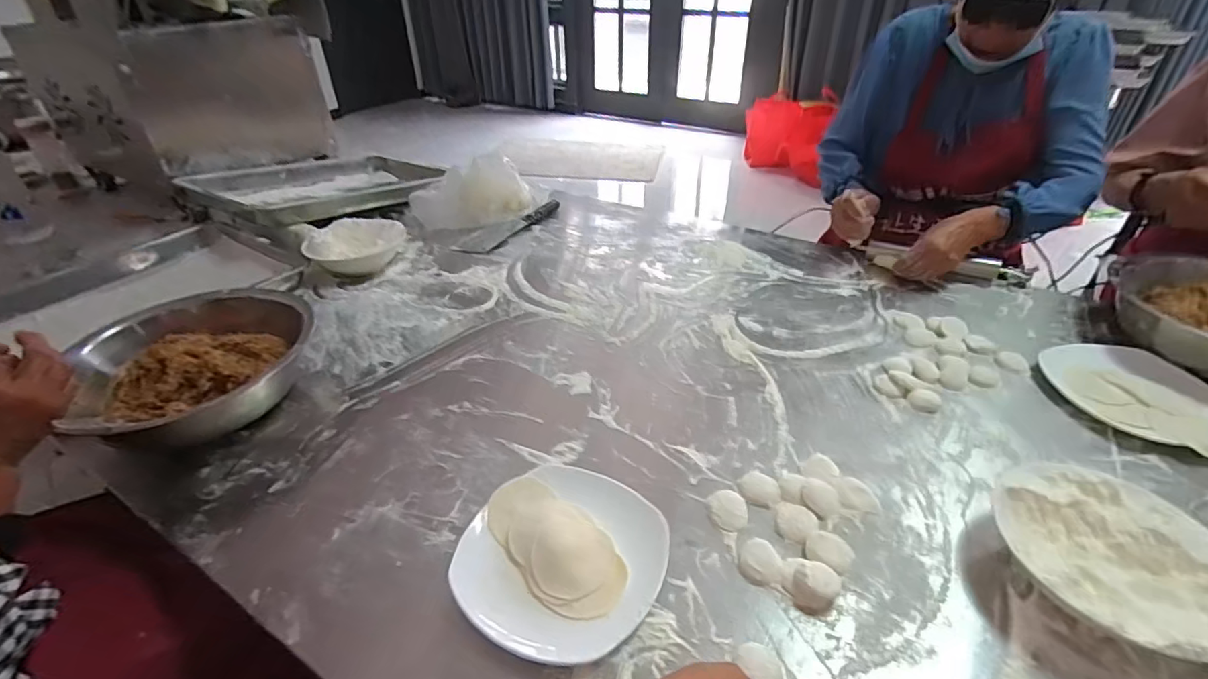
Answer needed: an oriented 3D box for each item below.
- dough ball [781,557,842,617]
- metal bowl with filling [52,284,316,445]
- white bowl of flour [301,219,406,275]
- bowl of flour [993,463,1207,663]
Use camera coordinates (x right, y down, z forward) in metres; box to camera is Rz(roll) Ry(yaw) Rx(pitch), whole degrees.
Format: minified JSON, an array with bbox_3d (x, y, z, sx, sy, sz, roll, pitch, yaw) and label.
[{"bbox_3d":[0.177,0.209,0.461,0.044,0.026,0.038,13,40,19],"label":"dough ball"},{"bbox_3d":[-0.492,0.031,0.669,0.242,0.091,0.241,-2,38,1],"label":"metal bowl with filling"},{"bbox_3d":[-0.442,-0.167,0.966,0.163,0.064,0.135,-16,38,-20],"label":"white bowl of flour"},{"bbox_3d":[0.424,0.190,0.456,0.167,0.058,0.165,-2,38,1],"label":"bowl of flour"}]

